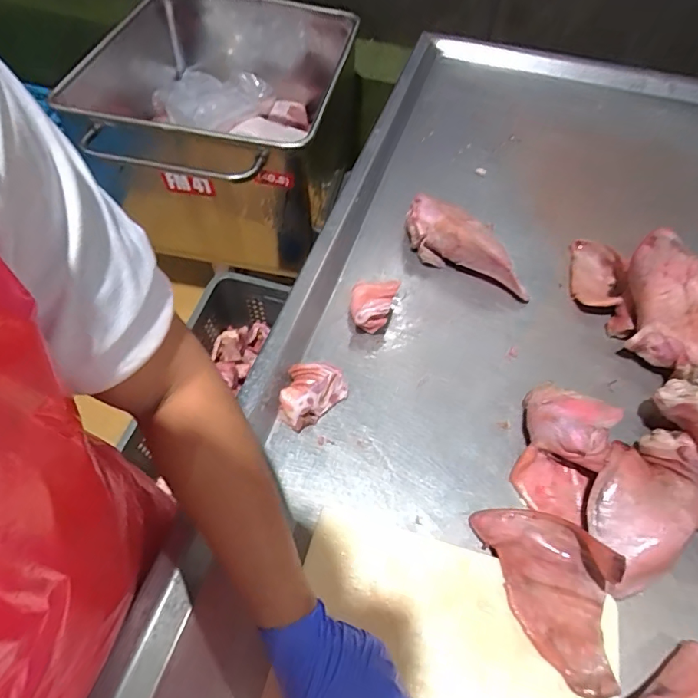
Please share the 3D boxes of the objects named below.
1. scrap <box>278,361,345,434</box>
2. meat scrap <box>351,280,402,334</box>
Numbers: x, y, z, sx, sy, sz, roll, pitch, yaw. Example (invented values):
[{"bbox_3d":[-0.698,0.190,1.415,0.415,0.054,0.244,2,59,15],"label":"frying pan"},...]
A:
[{"bbox_3d":[-0.049,0.048,0.565,0.083,0.049,0.061,-37,66,-24],"label":"scrap"},{"bbox_3d":[0.028,-0.057,0.632,0.058,0.044,0.072,19,57,8],"label":"meat scrap"}]

